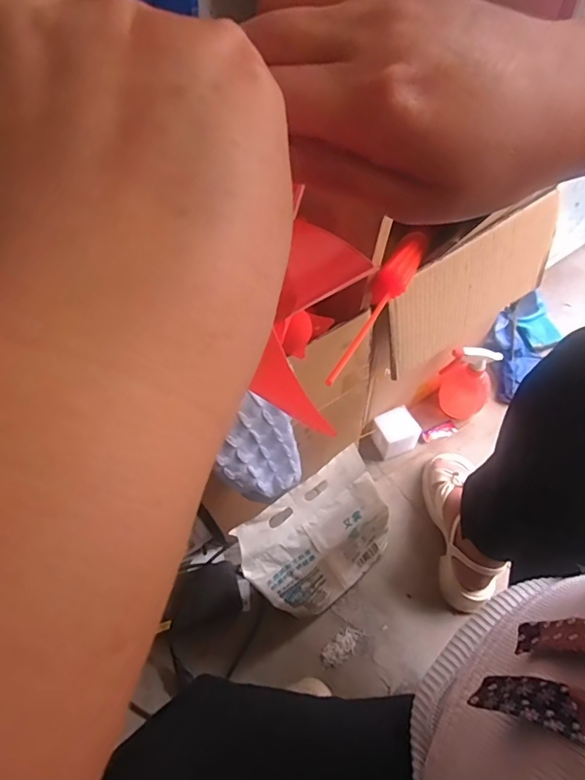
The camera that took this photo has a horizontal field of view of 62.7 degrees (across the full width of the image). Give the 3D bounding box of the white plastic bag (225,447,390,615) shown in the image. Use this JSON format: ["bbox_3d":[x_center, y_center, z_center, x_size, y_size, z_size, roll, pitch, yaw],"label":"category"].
[{"bbox_3d":[0.049,0.226,0.696,0.220,0.288,0.103,-32,62,-15],"label":"white plastic bag"}]

